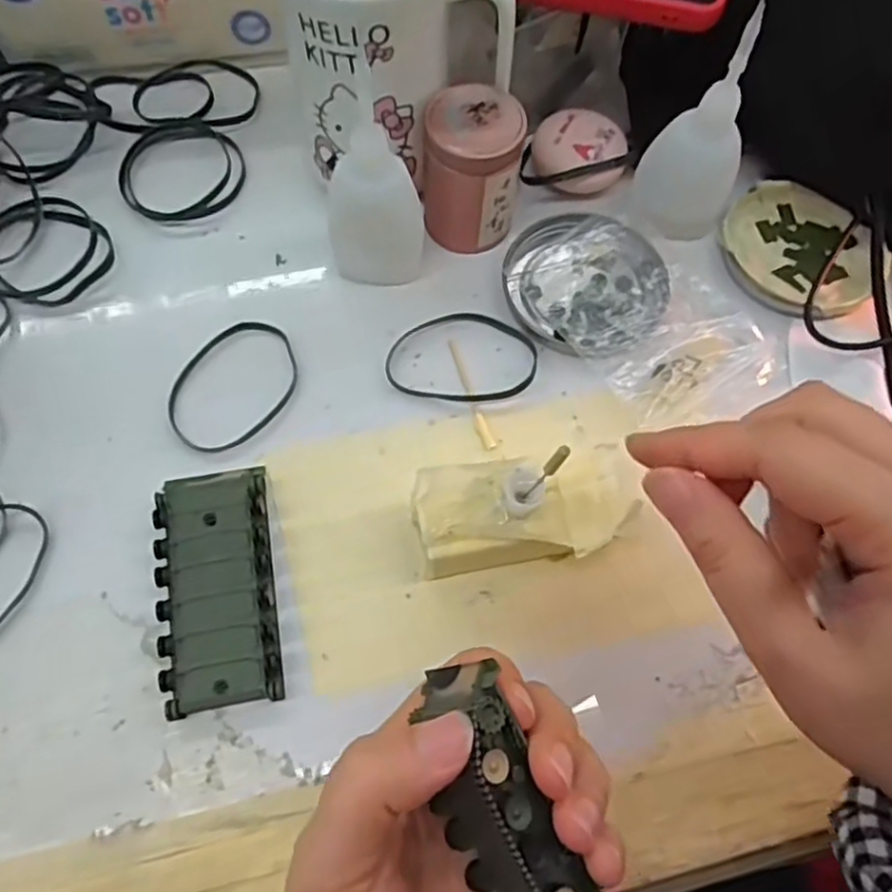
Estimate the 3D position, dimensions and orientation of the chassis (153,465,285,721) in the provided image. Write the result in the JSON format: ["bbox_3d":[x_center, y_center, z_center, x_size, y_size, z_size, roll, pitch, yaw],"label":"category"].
[{"bbox_3d":[-0.091,0.054,0.286,0.043,0.015,0.094,-9,68,-6],"label":"chassis"}]

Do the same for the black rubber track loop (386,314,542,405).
[{"bbox_3d":[0.008,-0.043,0.337,0.069,0.004,0.047,7,67,1],"label":"black rubber track loop"}]

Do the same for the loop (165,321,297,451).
[{"bbox_3d":[-0.098,-0.029,0.326,0.050,0.004,0.067,32,70,11],"label":"loop"}]

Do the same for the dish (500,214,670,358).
[{"bbox_3d":[0.067,-0.080,0.348,0.079,0.011,0.075,1,67,-2],"label":"dish"}]

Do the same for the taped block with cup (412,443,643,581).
[{"bbox_3d":[0.031,0.028,0.286,0.085,0.043,0.042,-10,68,-6],"label":"taped block with cup"}]

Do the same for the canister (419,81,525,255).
[{"bbox_3d":[0.012,-0.132,0.341,0.044,0.065,0.045,9,67,1],"label":"canister"}]

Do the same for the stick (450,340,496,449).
[{"bbox_3d":[0.011,-0.025,0.329,0.006,0.004,0.059,-16,69,-9],"label":"stick"}]

